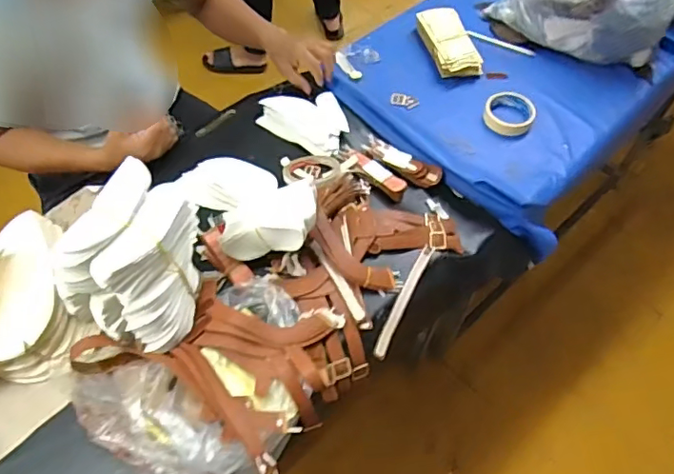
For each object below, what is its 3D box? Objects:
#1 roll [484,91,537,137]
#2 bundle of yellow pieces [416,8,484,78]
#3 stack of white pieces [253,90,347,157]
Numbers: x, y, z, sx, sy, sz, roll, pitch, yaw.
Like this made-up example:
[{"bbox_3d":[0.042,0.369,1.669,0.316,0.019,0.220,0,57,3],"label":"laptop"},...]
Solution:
[{"bbox_3d":[0.321,-0.229,1.019,0.091,0.035,0.083,1,57,-1],"label":"roll"},{"bbox_3d":[0.222,-0.391,1.095,0.085,0.046,0.172,-15,59,-11],"label":"bundle of yellow pieces"},{"bbox_3d":[-0.054,-0.226,1.019,0.168,0.016,0.126,27,60,15],"label":"stack of white pieces"}]

